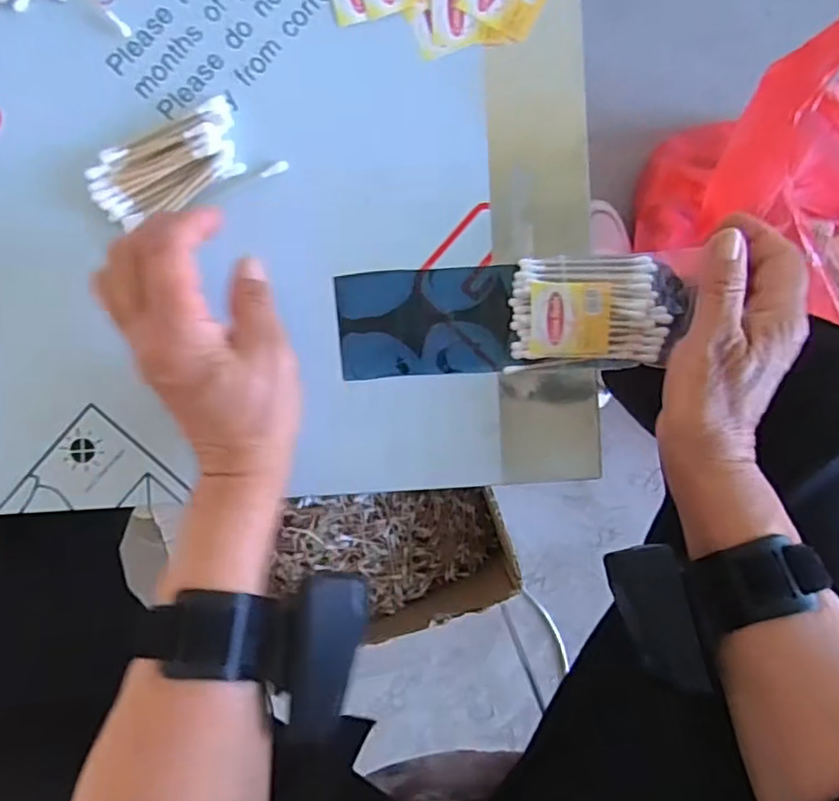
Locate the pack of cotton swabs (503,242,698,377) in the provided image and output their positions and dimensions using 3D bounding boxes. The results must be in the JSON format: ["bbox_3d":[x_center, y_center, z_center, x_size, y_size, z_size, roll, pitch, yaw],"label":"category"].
[{"bbox_3d":[0.103,-0.050,0.355,0.101,0.013,0.061,-3,93,-2],"label":"pack of cotton swabs"}]

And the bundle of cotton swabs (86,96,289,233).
[{"bbox_3d":[-0.130,-0.130,0.347,0.097,0.016,0.045,-22,93,-1],"label":"bundle of cotton swabs"}]

